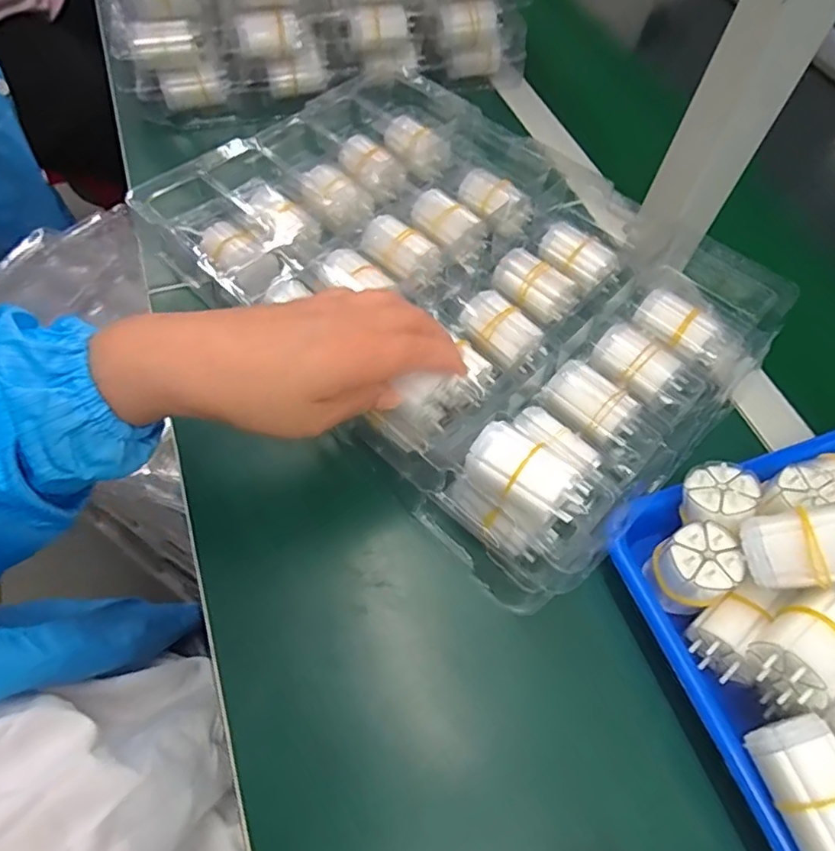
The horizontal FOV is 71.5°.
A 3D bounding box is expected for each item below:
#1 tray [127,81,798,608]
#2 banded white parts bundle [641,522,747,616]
[{"bbox_3d":[0.034,-0.121,0.444,0.414,0.078,0.307,41,64,19],"label":"tray"},{"bbox_3d":[0.154,0.083,0.329,0.037,0.053,0.039,2,59,-3],"label":"banded white parts bundle"}]

